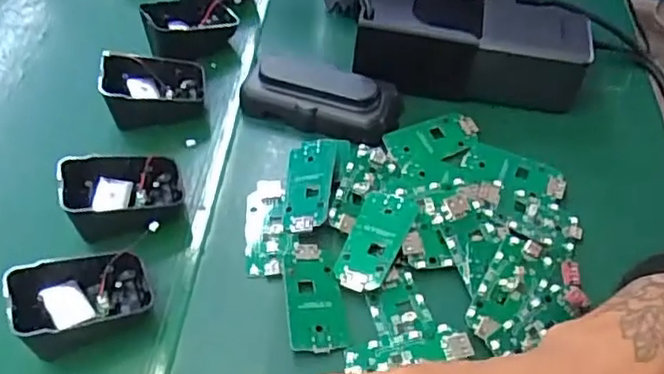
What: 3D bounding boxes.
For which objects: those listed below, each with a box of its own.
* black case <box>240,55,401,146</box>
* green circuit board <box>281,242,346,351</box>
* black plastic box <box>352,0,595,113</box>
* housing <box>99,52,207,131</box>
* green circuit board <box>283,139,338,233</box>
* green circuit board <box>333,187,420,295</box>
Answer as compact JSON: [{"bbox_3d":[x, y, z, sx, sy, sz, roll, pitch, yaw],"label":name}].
[{"bbox_3d":[-0.009,-0.063,0.431,0.105,0.029,0.044,10,51,8],"label":"black case"},{"bbox_3d":[-0.011,0.059,0.347,0.029,0.005,0.063,-7,51,-6],"label":"green circuit board"},{"bbox_3d":[0.095,-0.101,0.447,0.152,0.049,0.066,6,51,5],"label":"black plastic box"},{"bbox_3d":[-0.123,-0.067,0.448,0.065,0.046,0.043,-10,51,-8],"label":"housing"},{"bbox_3d":[-0.014,-0.002,0.390,0.029,0.009,0.067,5,51,4],"label":"green circuit board"},{"bbox_3d":[0.026,0.028,0.367,0.028,0.009,0.070,19,53,15],"label":"green circuit board"}]

